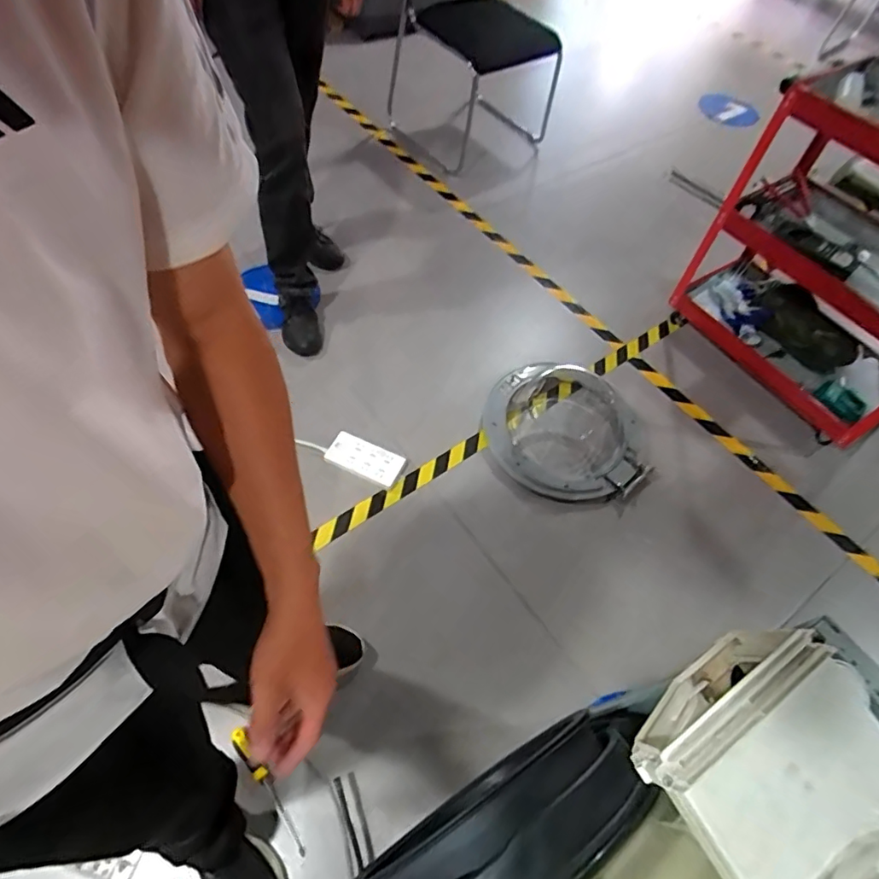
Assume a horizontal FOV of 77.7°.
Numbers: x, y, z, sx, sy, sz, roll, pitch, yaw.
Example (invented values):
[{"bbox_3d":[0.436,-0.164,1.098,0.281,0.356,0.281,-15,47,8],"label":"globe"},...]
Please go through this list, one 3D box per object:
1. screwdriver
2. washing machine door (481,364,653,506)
[{"bbox_3d":[-0.315,0.645,1.007,0.028,0.026,0.243,-34,74,-23],"label":"screwdriver"},{"bbox_3d":[0.343,-0.033,1.472,0.459,0.097,0.406,31,60,15],"label":"washing machine door"}]

